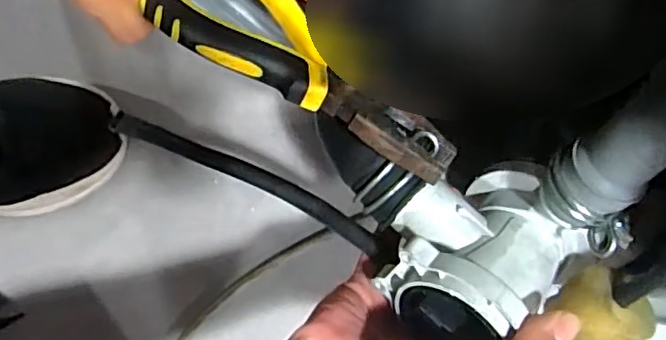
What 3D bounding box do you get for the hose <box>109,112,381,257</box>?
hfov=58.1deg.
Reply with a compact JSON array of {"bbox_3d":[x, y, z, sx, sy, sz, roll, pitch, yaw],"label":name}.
[{"bbox_3d":[-0.052,0.003,0.339,0.171,0.026,0.017,26,81,6],"label":"hose"}]

